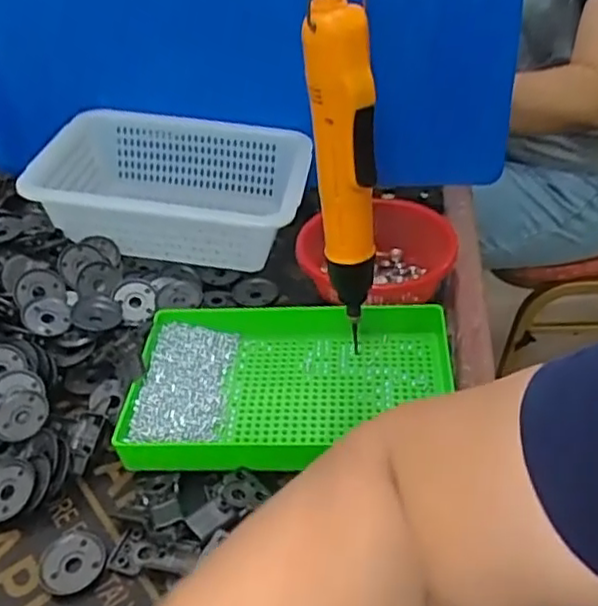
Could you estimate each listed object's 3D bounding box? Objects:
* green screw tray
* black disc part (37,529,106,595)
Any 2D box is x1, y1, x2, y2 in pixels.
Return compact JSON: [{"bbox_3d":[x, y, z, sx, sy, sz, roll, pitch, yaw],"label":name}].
[{"bbox_3d":[-0.005,0.062,0.539,0.246,0.035,0.149,-1,39,4],"label":"green screw tray"},{"bbox_3d":[-0.152,0.171,0.456,0.042,0.007,0.041,-2,39,2],"label":"black disc part"}]

